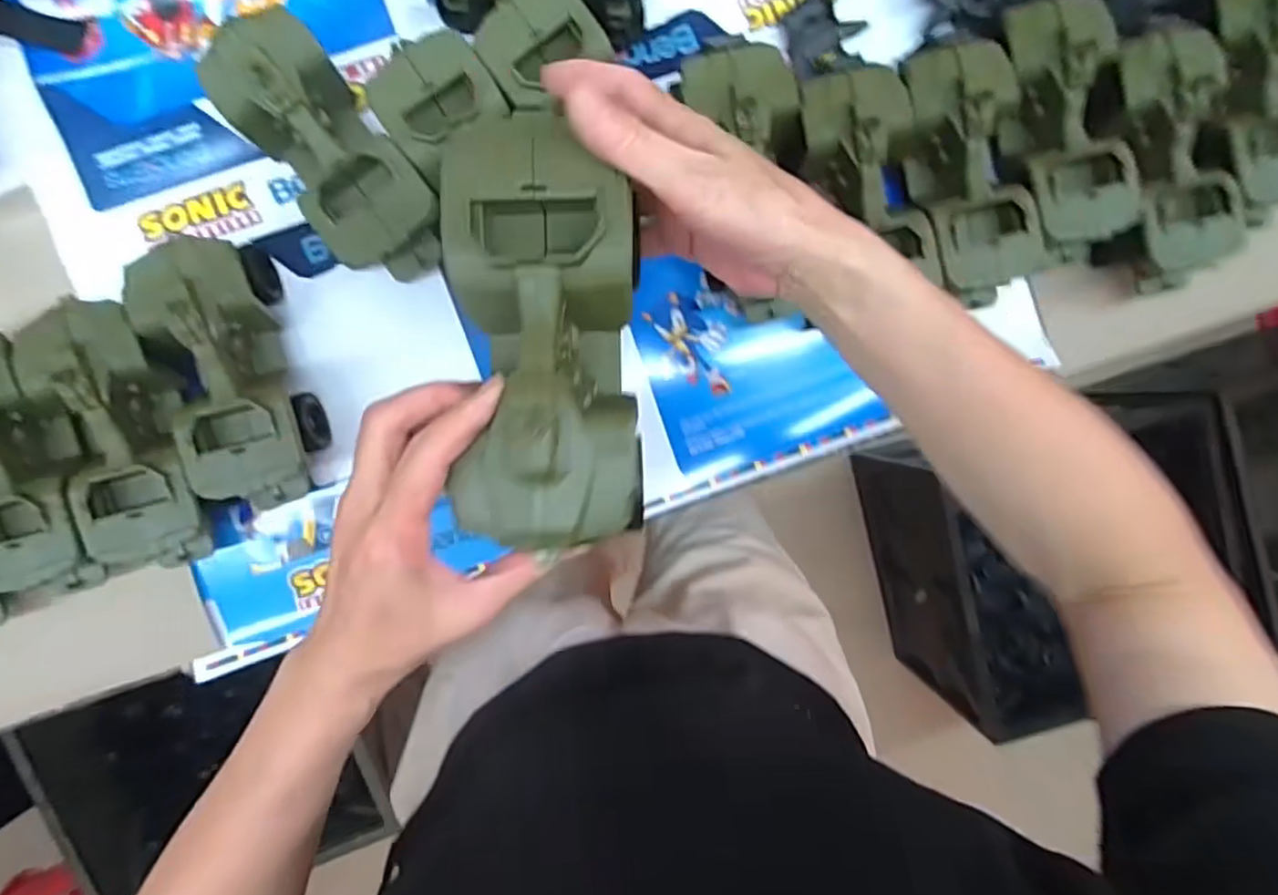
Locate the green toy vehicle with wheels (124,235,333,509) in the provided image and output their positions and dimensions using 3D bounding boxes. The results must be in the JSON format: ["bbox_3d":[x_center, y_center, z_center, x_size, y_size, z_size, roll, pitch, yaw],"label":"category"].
[{"bbox_3d":[-0.289,-0.051,0.479,0.088,0.078,0.186,-22,96,-2],"label":"green toy vehicle with wheels"}]

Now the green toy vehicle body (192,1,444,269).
[{"bbox_3d":[-0.219,-0.212,0.469,0.077,0.083,0.173,-38,96,-1],"label":"green toy vehicle body"}]

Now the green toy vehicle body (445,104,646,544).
[{"bbox_3d":[-0.038,-0.047,0.287,0.082,0.059,0.172,-5,86,-4],"label":"green toy vehicle body"}]

